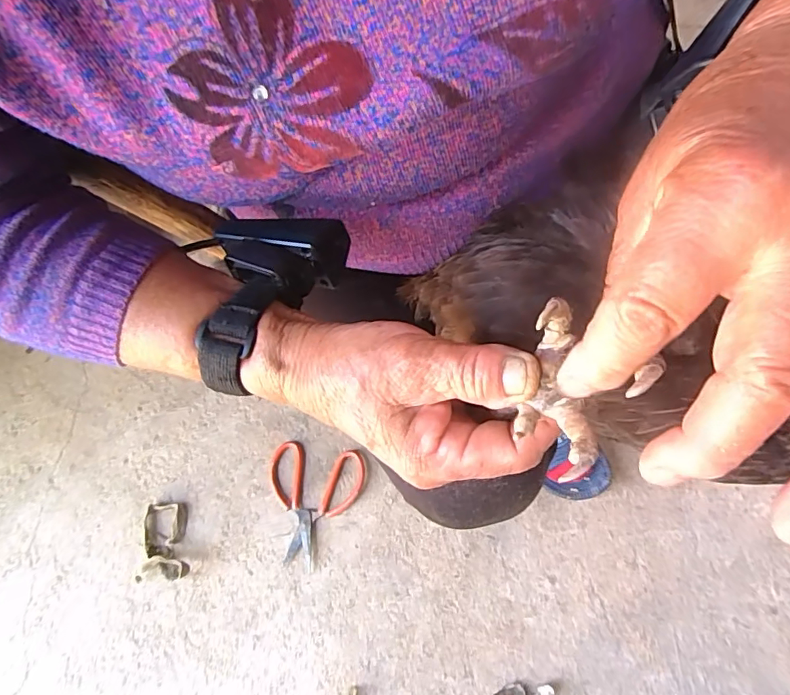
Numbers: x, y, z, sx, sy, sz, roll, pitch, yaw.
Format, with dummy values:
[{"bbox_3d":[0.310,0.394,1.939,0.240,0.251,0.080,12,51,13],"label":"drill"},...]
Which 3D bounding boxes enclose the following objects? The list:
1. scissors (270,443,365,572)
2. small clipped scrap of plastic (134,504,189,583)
[{"bbox_3d":[-0.119,0.222,0.703,0.136,0.010,0.162,8,73,6],"label":"scissors"},{"bbox_3d":[-0.320,0.270,0.692,0.069,0.026,0.099,-5,72,2],"label":"small clipped scrap of plastic"}]

